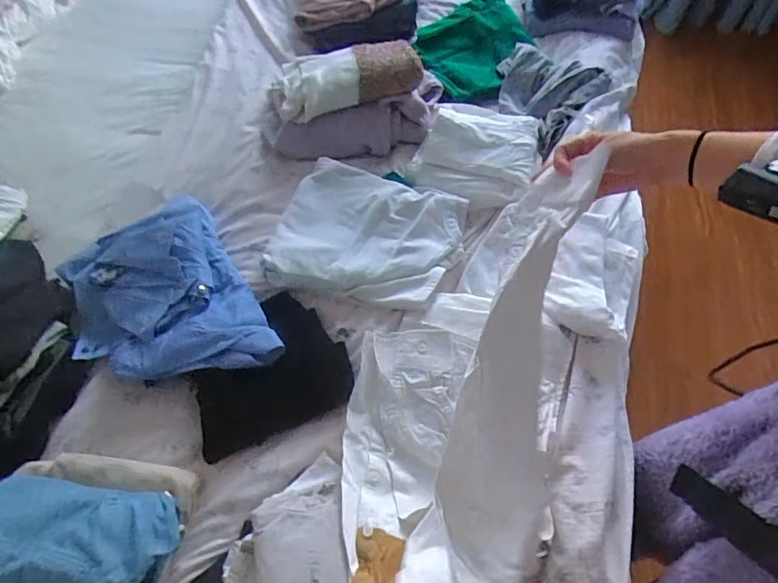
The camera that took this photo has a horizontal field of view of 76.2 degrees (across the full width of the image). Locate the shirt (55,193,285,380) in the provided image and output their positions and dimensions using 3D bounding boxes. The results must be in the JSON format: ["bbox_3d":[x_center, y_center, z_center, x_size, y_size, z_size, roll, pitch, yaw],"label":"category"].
[{"bbox_3d":[-0.378,0.015,0.813,0.272,0.057,0.378,-29,62,-14],"label":"shirt"}]

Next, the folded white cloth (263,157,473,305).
[{"bbox_3d":[-0.036,-0.102,0.860,0.312,0.035,0.253,10,61,9],"label":"folded white cloth"}]

